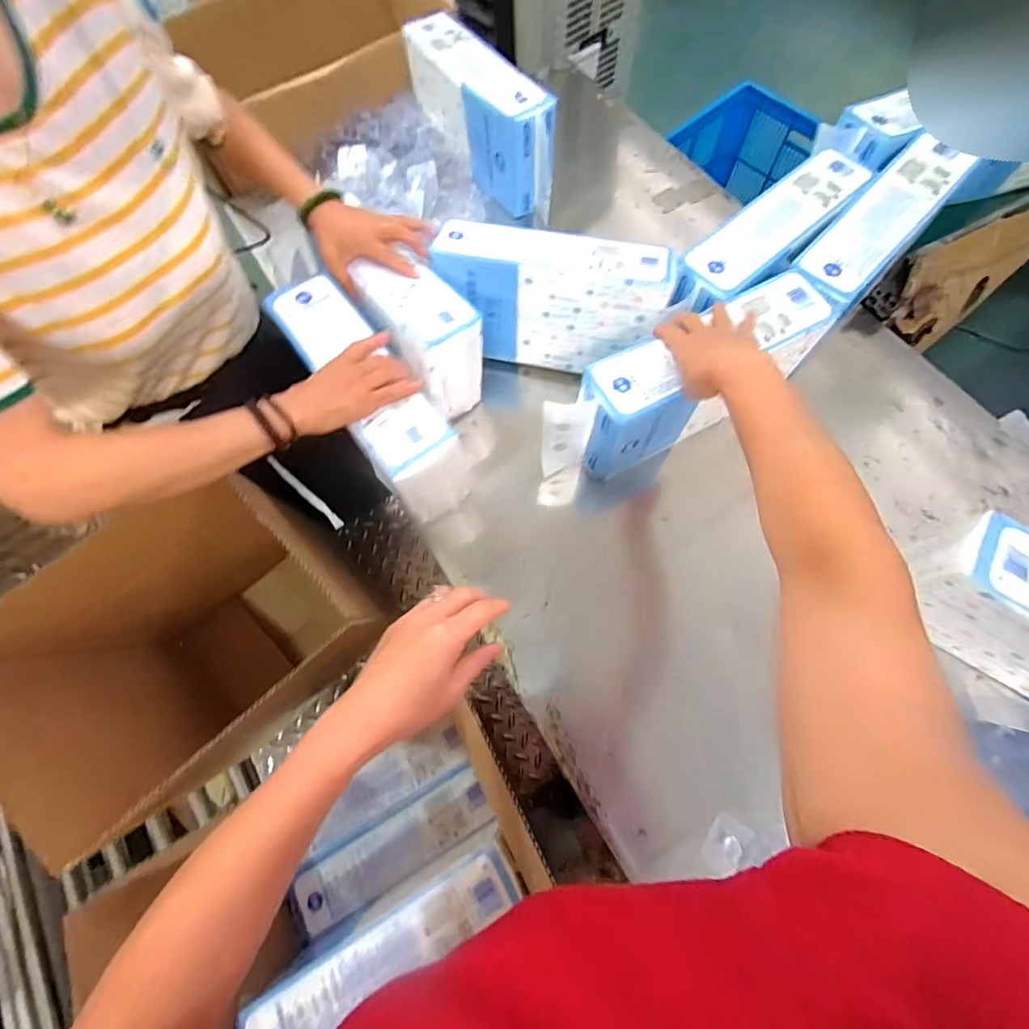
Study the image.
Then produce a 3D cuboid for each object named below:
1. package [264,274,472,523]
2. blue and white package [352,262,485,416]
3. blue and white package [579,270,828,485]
[{"bbox_3d":[-0.189,-0.153,0.620,0.093,0.147,0.327,-35,73,-10],"label":"package"},{"bbox_3d":[-0.121,-0.248,0.655,0.104,0.151,0.169,-34,72,-10],"label":"blue and white package"},{"bbox_3d":[0.231,-0.177,0.603,0.320,0.155,0.095,-30,72,-2],"label":"blue and white package"}]

